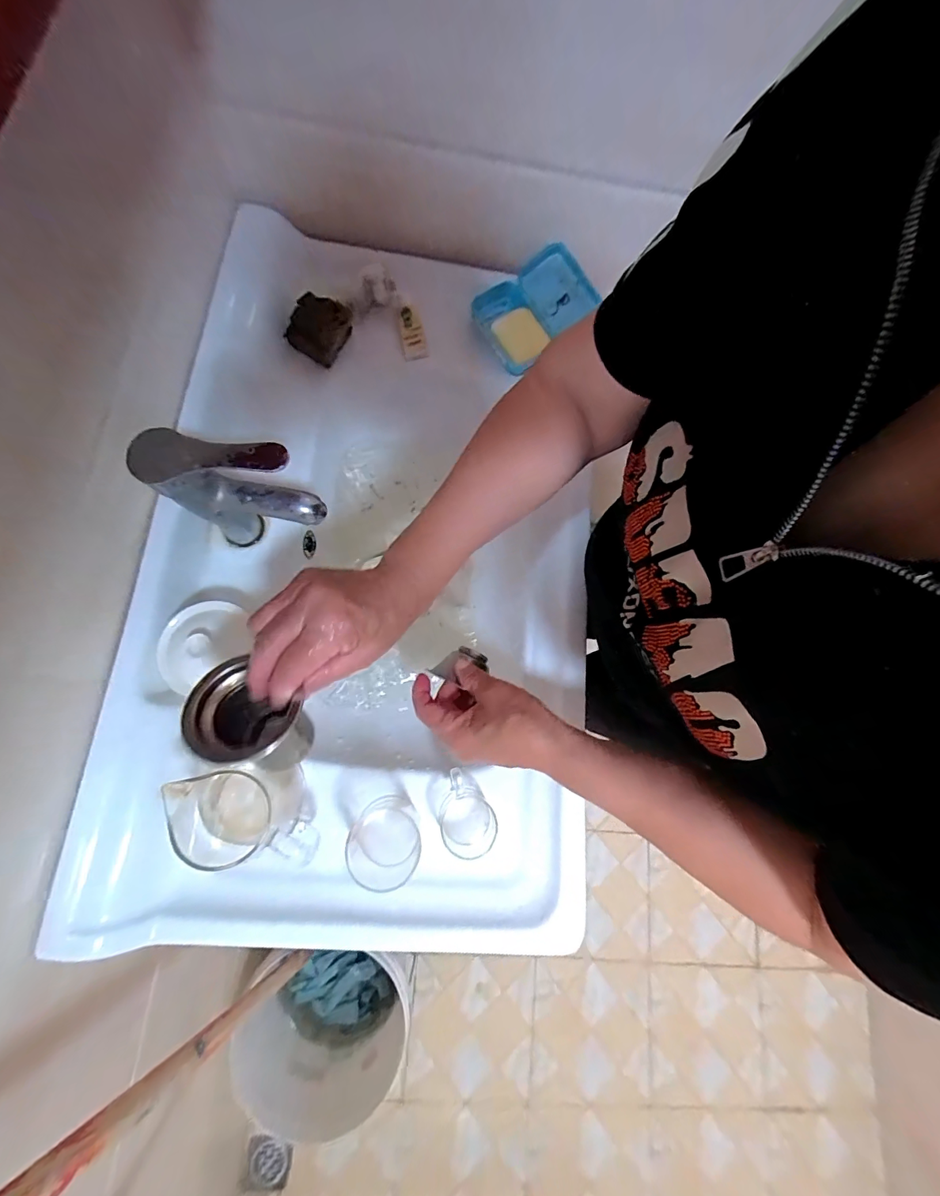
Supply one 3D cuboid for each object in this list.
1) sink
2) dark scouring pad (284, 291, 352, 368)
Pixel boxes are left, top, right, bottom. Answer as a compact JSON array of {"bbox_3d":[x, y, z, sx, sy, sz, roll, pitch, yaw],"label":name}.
[{"bbox_3d":[-0.101,-0.050,0.528,0.475,0.163,0.799,1,77,-6],"label":"sink"},{"bbox_3d":[-0.184,-0.332,0.524,0.071,0.064,0.013,-59,43,16],"label":"dark scouring pad"}]

